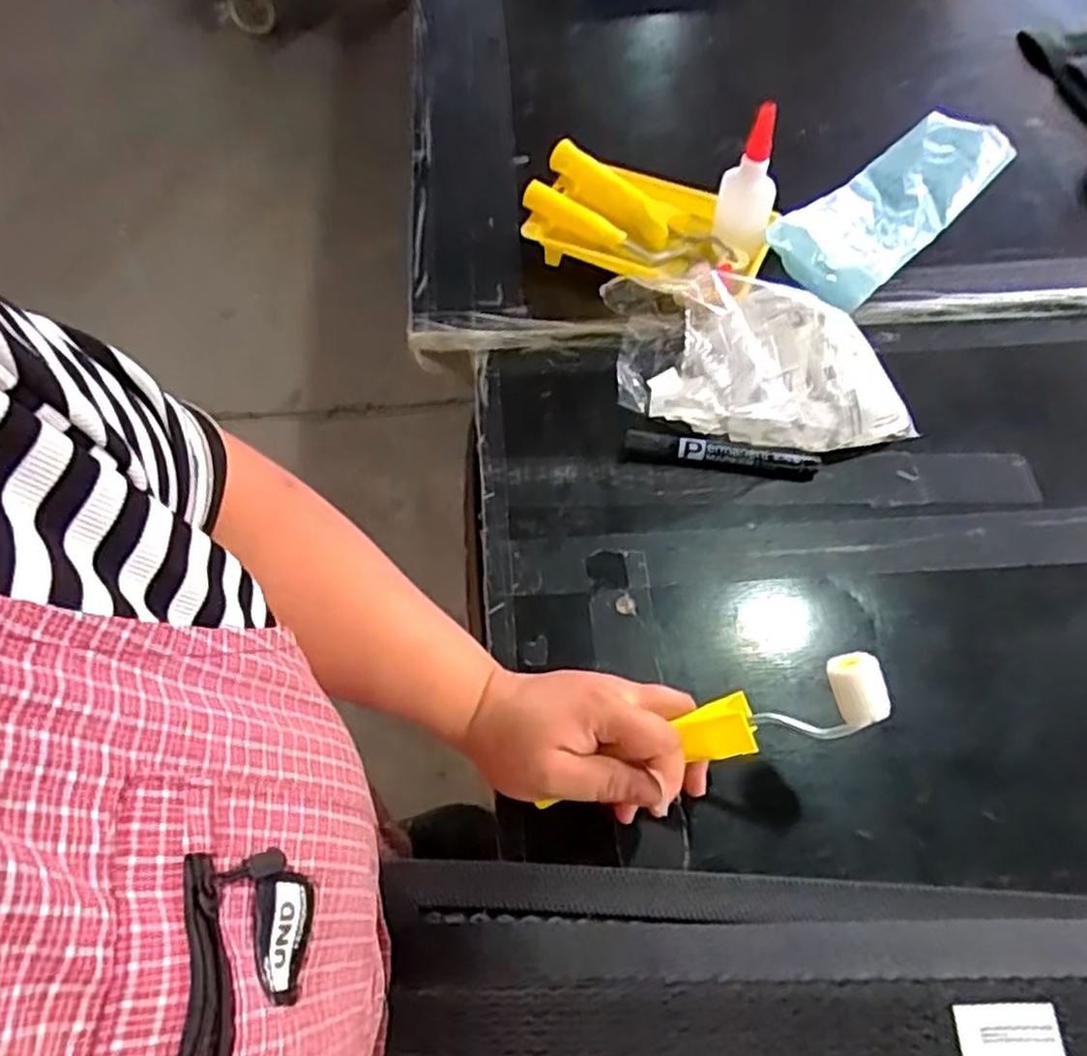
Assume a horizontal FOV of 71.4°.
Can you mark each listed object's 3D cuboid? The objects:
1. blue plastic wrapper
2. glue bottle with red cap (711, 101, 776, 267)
[{"bbox_3d":[0.317,-0.295,0.676,0.298,0.027,0.092,-40,72,-23],"label":"blue plastic wrapper"},{"bbox_3d":[0.159,-0.268,0.582,0.045,0.109,0.035,27,65,14],"label":"glue bottle with red cap"}]

